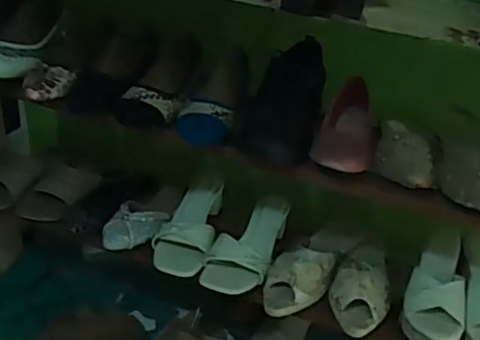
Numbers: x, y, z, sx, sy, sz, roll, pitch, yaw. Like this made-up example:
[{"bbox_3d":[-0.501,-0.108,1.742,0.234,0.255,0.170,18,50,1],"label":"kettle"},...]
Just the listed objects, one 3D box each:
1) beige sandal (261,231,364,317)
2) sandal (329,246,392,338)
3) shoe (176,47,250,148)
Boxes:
[{"bbox_3d":[0.121,0.139,0.978,0.086,0.057,0.256,22,34,26],"label":"beige sandal"},{"bbox_3d":[0.199,0.167,0.958,0.089,0.067,0.224,15,32,17],"label":"sandal"},{"bbox_3d":[-0.038,-0.119,0.903,0.078,0.077,0.215,8,30,4],"label":"shoe"}]

